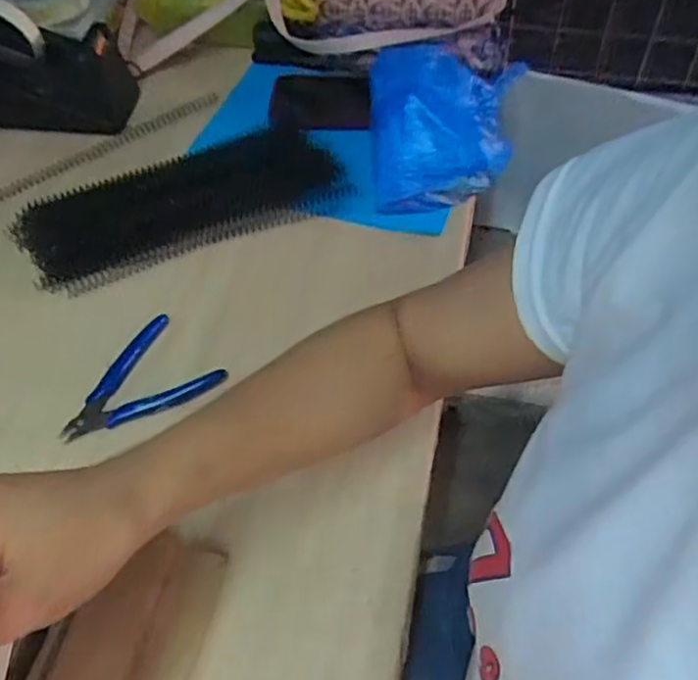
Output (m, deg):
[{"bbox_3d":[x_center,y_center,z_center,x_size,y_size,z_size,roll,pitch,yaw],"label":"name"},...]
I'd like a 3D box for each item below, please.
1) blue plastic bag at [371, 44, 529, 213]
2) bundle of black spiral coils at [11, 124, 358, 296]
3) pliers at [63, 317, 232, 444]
[{"bbox_3d":[0.090,-0.218,0.666,0.137,0.070,0.202,4,55,6],"label":"blue plastic bag"},{"bbox_3d":[-0.152,-0.131,0.654,0.295,0.033,0.125,-22,56,-12],"label":"bundle of black spiral coils"},{"bbox_3d":[-0.165,0.039,0.542,0.077,0.018,0.116,38,64,26],"label":"pliers"}]

